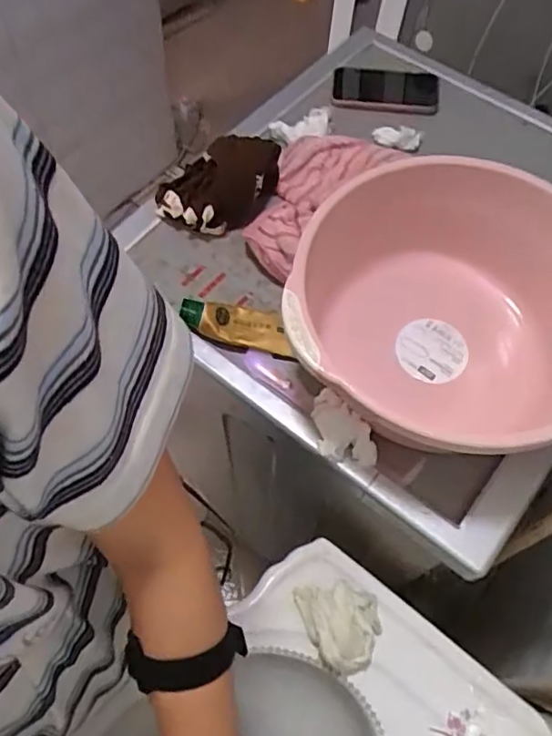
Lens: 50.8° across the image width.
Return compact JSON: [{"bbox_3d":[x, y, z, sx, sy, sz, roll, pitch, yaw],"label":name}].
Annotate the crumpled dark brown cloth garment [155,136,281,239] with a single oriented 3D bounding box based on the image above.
[{"bbox_3d":[-0.062,-0.221,0.710,0.160,0.071,0.088,-24,64,-16],"label":"crumpled dark brown cloth garment"}]

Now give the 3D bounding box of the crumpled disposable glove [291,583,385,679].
[{"bbox_3d":[0.073,0.269,0.615,0.079,0.050,0.093,-18,62,-13],"label":"crumpled disposable glove"}]

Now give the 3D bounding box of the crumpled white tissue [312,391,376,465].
[{"bbox_3d":[0.063,0.066,0.582,0.046,0.028,0.083,-39,69,-22],"label":"crumpled white tissue"}]

